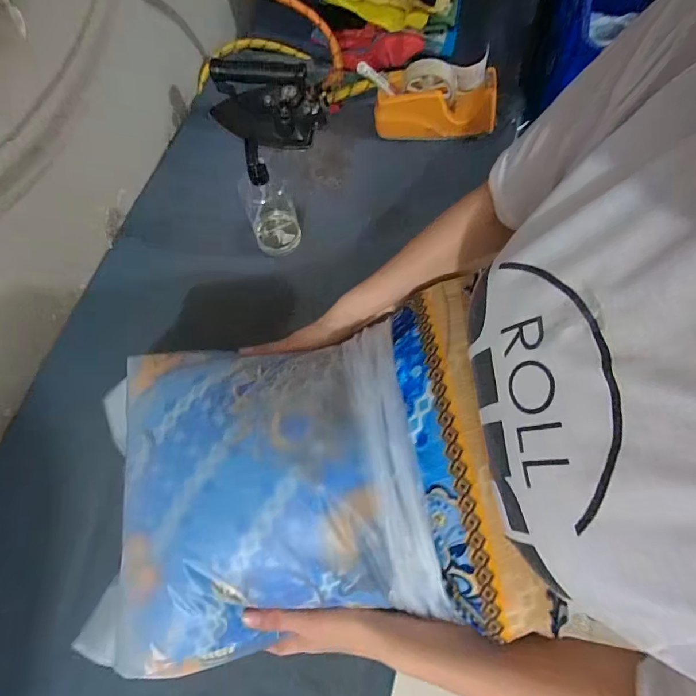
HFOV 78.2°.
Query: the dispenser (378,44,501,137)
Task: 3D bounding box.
[{"bbox_3d":[0.147,-0.418,0.716,0.193,0.125,0.068,2,71,3],"label":"dispenser"}]

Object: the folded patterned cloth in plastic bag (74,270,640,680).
[{"bbox_3d":[-0.063,0.117,0.402,0.419,0.108,0.301,-11,71,-1],"label":"folded patterned cloth in plastic bag"}]

